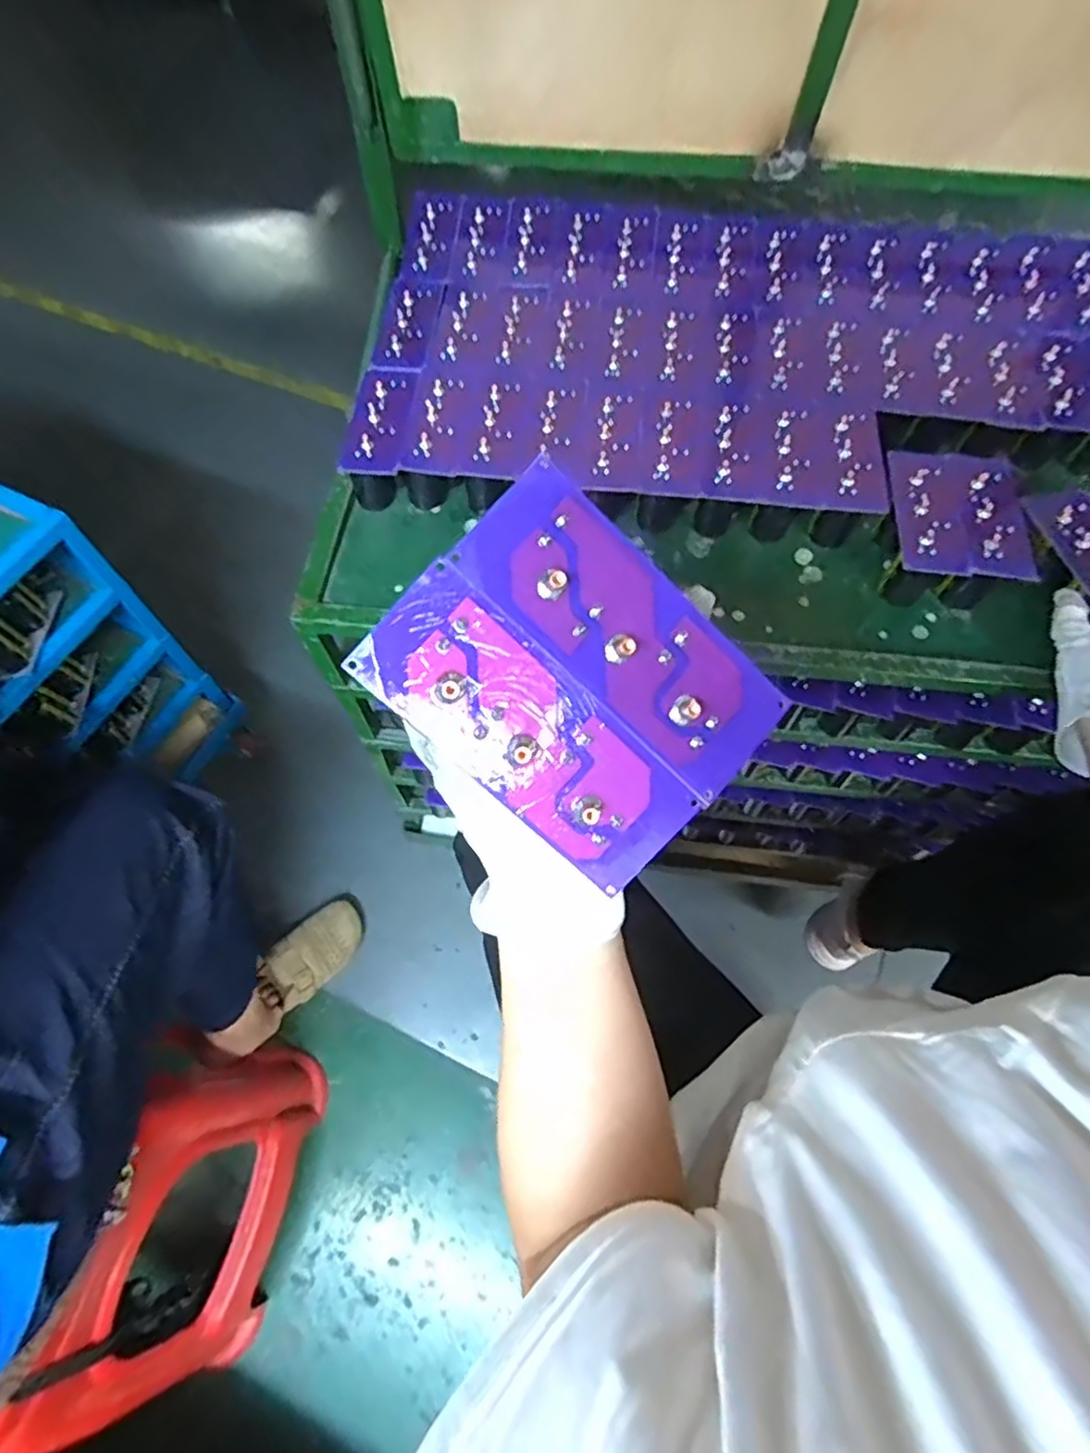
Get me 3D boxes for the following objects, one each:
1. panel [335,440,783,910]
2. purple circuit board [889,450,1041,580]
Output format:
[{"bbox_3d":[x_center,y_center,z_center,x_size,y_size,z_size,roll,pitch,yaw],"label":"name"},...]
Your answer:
[{"bbox_3d":[0.014,-0.016,0.254,0.137,0.006,0.104,43,89,-10],"label":"panel"},{"bbox_3d":[0.356,-0.183,0.570,0.110,0.011,0.130,5,64,2],"label":"purple circuit board"}]

